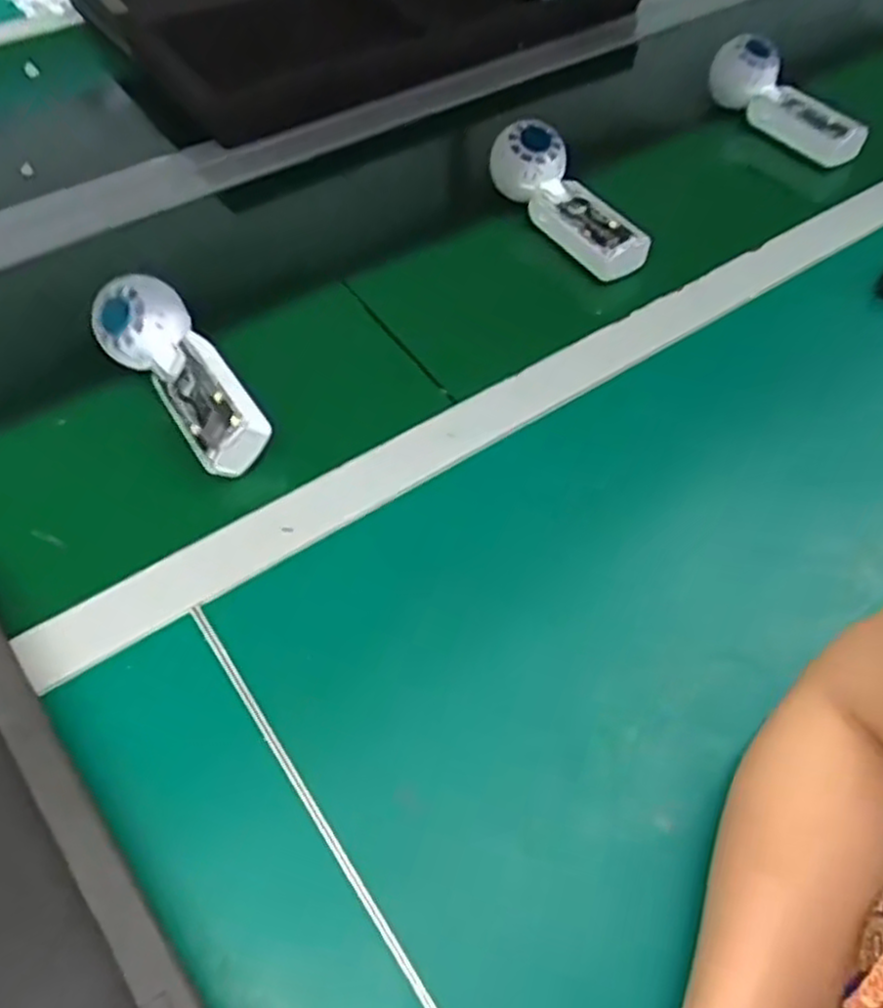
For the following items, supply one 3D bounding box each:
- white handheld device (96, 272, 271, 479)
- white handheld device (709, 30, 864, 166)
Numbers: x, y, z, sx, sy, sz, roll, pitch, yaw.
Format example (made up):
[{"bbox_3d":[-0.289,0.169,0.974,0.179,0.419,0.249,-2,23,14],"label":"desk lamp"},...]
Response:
[{"bbox_3d":[-0.174,-0.089,0.516,0.165,0.038,0.058,44,101,15],"label":"white handheld device"},{"bbox_3d":[0.339,-0.387,0.755,0.059,0.071,0.160,-37,75,-29],"label":"white handheld device"}]

